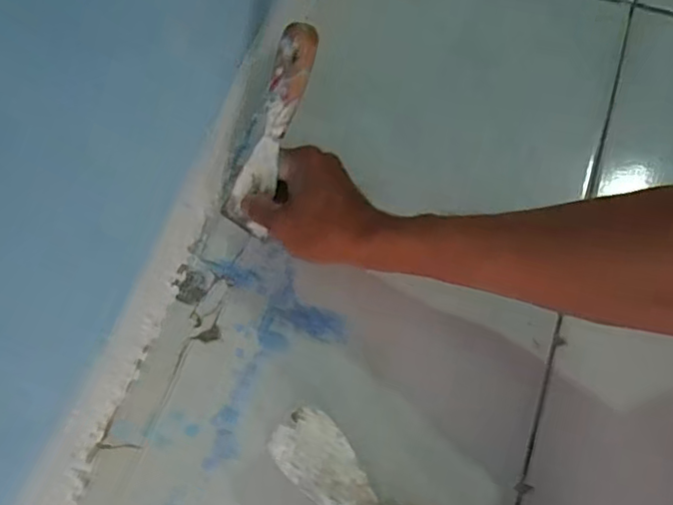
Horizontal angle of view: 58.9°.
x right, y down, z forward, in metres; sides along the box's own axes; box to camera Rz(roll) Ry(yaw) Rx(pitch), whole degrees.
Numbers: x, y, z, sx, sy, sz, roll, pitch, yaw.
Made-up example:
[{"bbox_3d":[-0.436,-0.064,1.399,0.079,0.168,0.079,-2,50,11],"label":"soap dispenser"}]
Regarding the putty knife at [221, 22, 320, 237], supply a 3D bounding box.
[{"bbox_3d":[-0.050,-0.086,0.453,0.038,0.173,0.015,37,38,14],"label":"putty knife"}]

